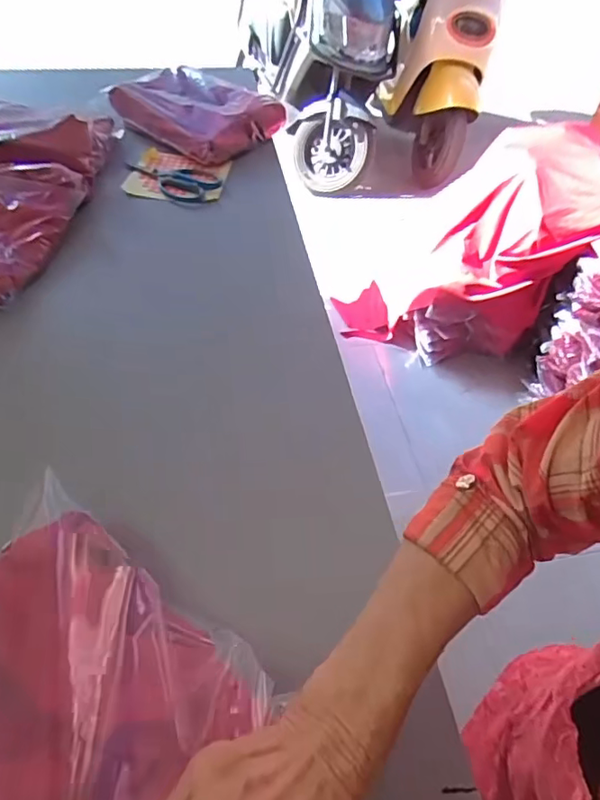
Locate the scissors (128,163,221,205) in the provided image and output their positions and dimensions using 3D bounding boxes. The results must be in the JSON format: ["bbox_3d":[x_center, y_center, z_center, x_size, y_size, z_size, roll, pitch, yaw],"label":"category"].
[{"bbox_3d":[-0.221,-0.363,0.892,0.171,0.012,0.093,21,51,14],"label":"scissors"}]

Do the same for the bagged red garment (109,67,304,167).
[{"bbox_3d":[-0.186,-0.537,1.010,0.276,0.076,0.236,29,53,20],"label":"bagged red garment"}]

